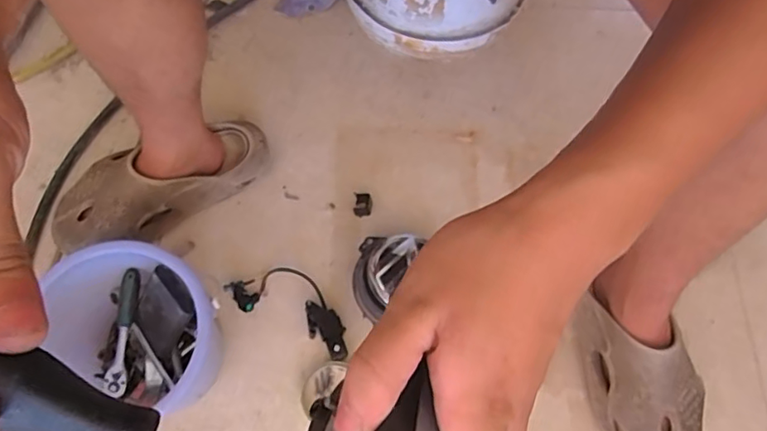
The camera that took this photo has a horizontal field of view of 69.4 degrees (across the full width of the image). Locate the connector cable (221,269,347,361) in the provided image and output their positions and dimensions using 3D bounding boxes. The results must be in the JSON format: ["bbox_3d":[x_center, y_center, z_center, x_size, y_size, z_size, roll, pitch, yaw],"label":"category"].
[{"bbox_3d":[-0.115,0.113,0.724,0.176,0.020,0.076,25,69,8],"label":"connector cable"}]

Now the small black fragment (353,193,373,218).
[{"bbox_3d":[-0.030,-0.015,0.792,0.026,0.015,0.038,4,67,0],"label":"small black fragment"}]

